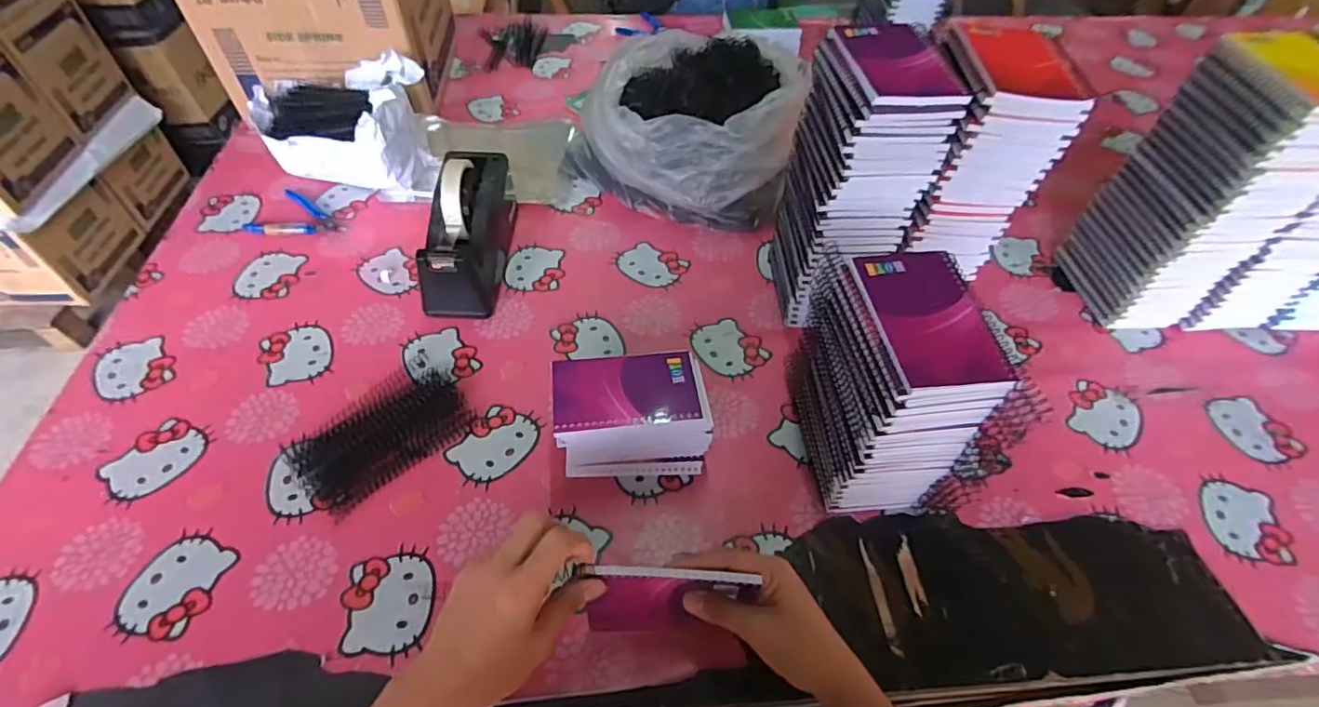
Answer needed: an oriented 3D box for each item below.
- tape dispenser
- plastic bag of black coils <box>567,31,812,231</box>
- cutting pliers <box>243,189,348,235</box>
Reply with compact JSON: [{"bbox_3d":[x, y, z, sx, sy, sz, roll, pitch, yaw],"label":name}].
[{"bbox_3d":[-0.221,-0.147,0.686,0.072,0.116,0.207,3,52,-1],"label":"tape dispenser"},{"bbox_3d":[0.049,-0.327,0.822,0.291,0.147,0.287,20,53,13],"label":"plastic bag of black coils"},{"bbox_3d":[-0.474,-0.169,0.757,0.132,0.010,0.081,32,57,21],"label":"cutting pliers"}]

